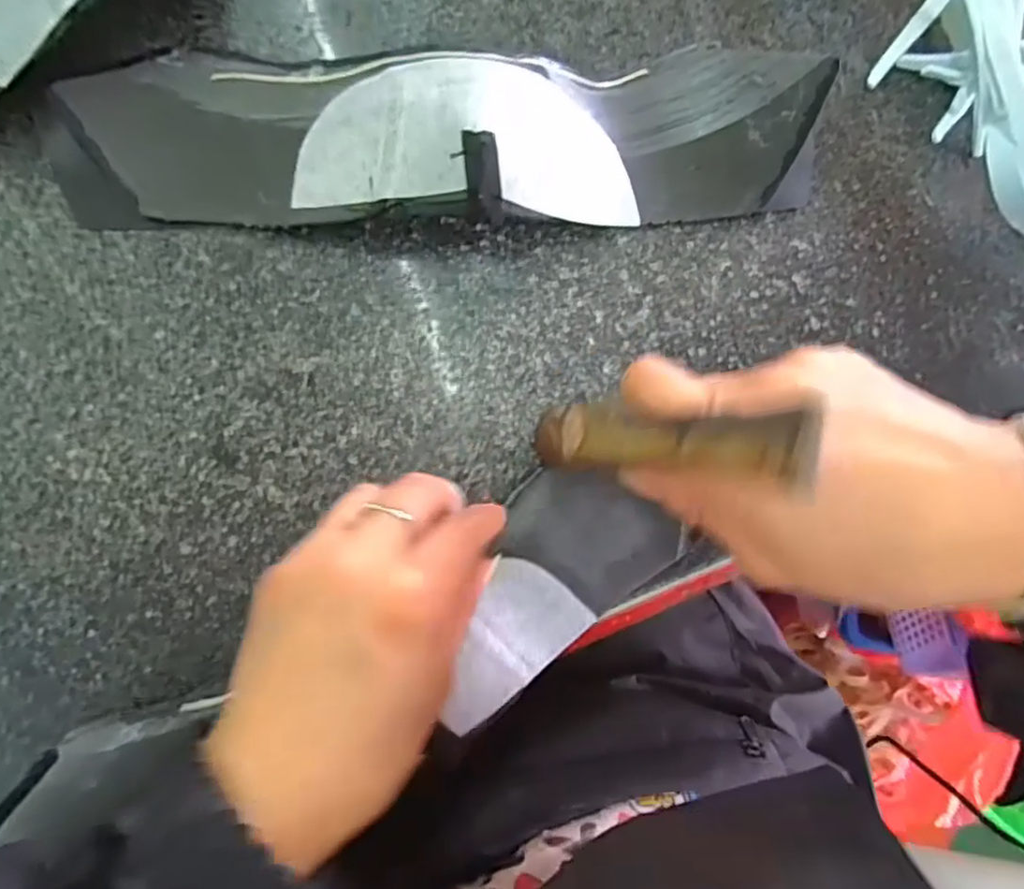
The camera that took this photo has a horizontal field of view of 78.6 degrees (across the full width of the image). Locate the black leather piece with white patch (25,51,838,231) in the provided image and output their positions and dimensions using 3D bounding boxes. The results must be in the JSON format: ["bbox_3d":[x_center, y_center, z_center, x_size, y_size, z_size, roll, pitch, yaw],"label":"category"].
[{"bbox_3d":[-0.018,-0.130,0.262,0.333,0.036,0.078,-3,87,-8],"label":"black leather piece with white patch"}]

